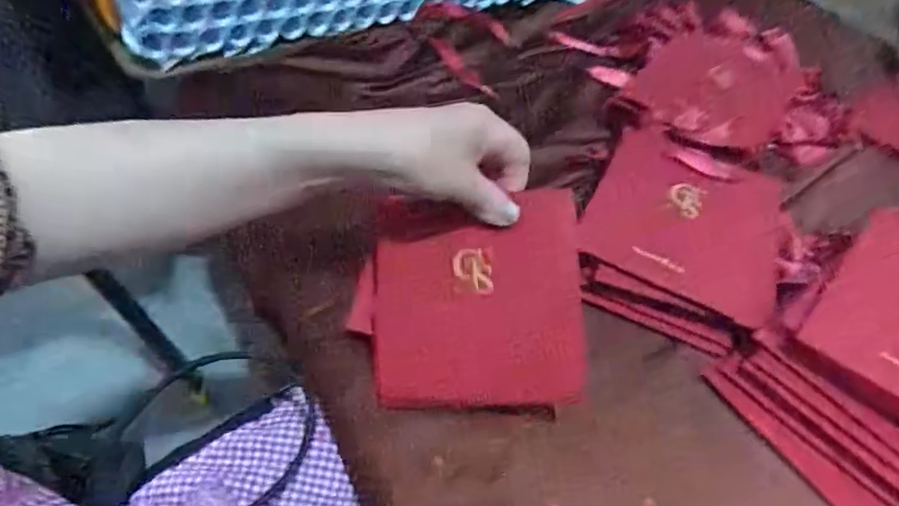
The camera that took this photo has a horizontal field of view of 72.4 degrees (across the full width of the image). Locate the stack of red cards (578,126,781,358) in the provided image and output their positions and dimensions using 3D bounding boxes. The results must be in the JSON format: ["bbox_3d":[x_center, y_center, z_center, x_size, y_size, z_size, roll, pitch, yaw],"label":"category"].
[{"bbox_3d":[0.193,-0.012,0.516,0.161,0.067,0.161,24,52,14],"label":"stack of red cards"}]

